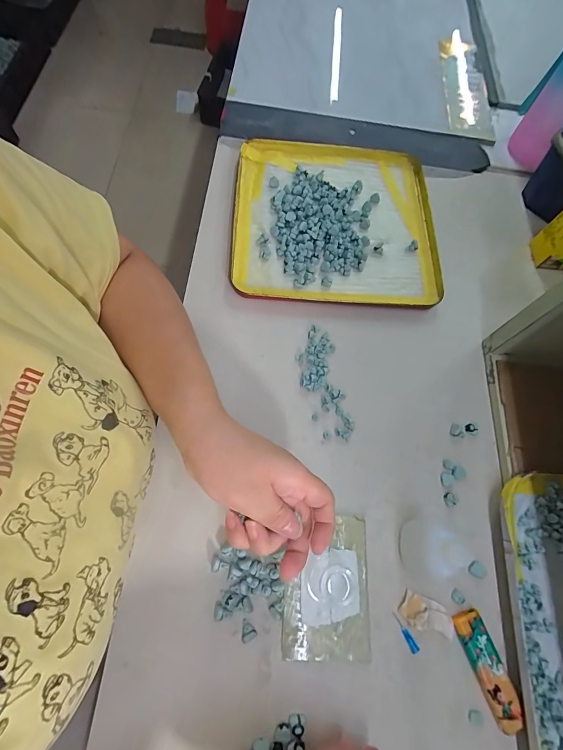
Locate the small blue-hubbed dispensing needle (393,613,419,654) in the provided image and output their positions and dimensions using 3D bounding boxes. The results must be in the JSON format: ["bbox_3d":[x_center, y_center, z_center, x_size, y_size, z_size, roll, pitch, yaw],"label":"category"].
[{"bbox_3d":[0.100,0.207,0.296,0.006,0.004,0.031,-25,72,-12],"label":"small blue-hubbed dispensing needle"}]

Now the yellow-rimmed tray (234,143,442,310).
[{"bbox_3d":[0.066,-0.185,0.451,0.239,0.031,0.233,2,68,-2],"label":"yellow-rimmed tray"}]

